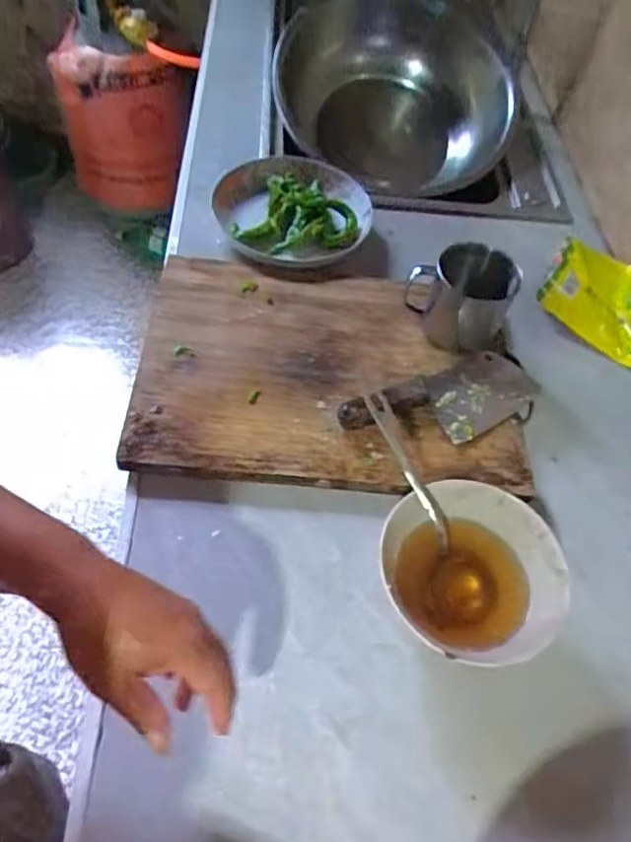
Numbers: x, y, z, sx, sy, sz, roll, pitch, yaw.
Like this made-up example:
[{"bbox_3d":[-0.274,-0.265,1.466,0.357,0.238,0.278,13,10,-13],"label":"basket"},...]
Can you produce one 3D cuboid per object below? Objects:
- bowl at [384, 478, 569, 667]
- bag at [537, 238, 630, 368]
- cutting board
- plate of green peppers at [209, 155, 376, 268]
[{"bbox_3d":[0.126,0.127,0.519,0.142,0.075,0.124,38,59,18],"label":"bowl"},{"bbox_3d":[0.358,-0.145,0.733,0.168,0.105,0.099,32,57,15],"label":"bag"},{"bbox_3d":[0.014,-0.052,0.661,0.396,0.029,0.281,7,55,1],"label":"cutting board"},{"bbox_3d":[-0.036,-0.269,0.816,0.200,0.053,0.201,2,55,-3],"label":"plate of green peppers"}]

